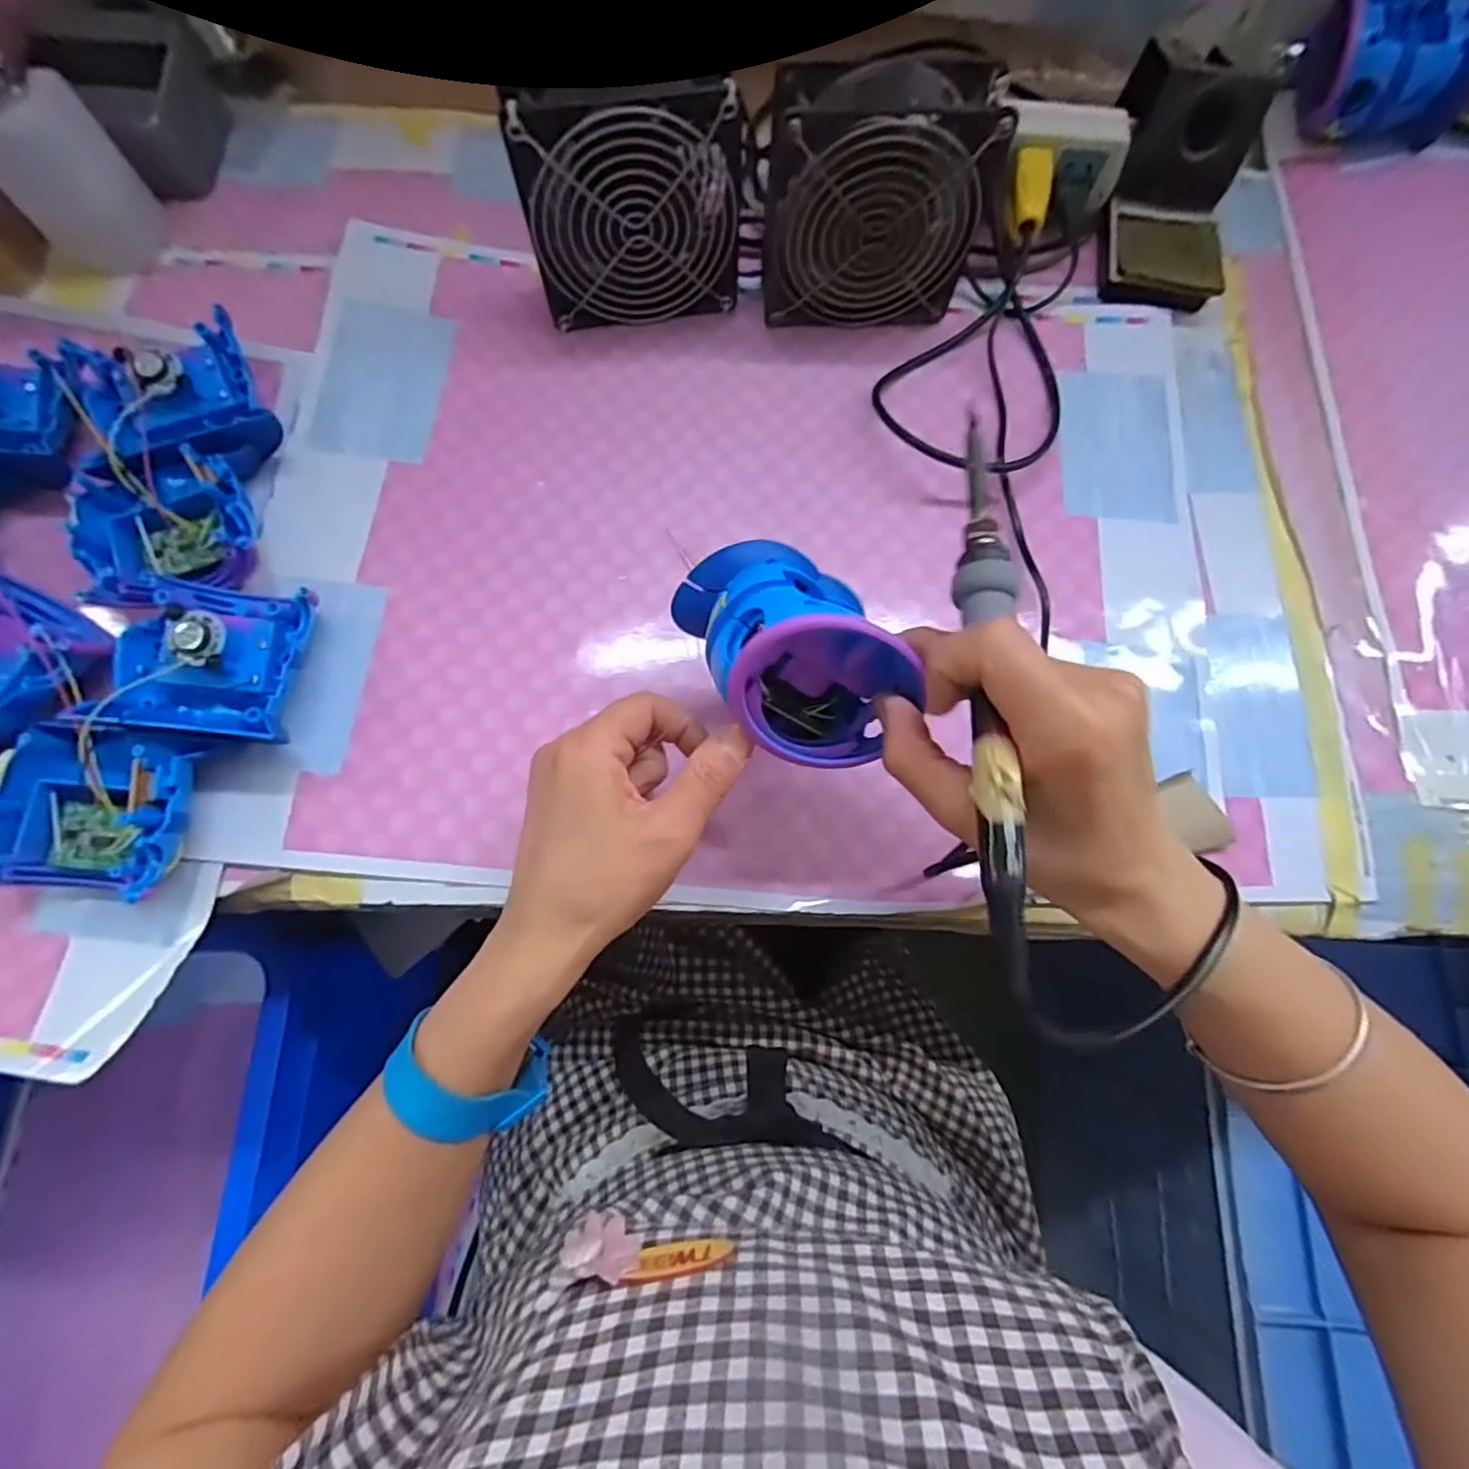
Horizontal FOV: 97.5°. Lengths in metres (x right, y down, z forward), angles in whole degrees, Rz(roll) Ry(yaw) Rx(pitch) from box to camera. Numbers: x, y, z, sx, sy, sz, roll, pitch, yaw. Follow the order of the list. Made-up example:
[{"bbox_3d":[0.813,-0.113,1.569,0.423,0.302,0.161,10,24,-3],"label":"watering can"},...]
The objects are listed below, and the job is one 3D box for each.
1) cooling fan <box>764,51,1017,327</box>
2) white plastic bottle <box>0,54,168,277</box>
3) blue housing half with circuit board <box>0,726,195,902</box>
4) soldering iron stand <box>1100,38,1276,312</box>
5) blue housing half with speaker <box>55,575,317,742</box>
[{"bbox_3d":[0.078,-0.302,0.368,0.121,0.123,0.039,-5,75,-3],"label":"cooling fan"},{"bbox_3d":[-0.402,-0.338,0.380,0.051,0.097,0.060,6,75,0],"label":"white plastic bottle"},{"bbox_3d":[-0.303,0.037,0.308,0.080,0.041,0.072,7,75,0],"label":"blue housing half with circuit board"},{"bbox_3d":[0.288,-0.365,0.417,0.074,0.079,0.154,6,75,0],"label":"soldering iron stand"},{"bbox_3d":[-0.266,-0.039,0.329,0.099,0.044,0.085,5,75,-1],"label":"blue housing half with speaker"}]

